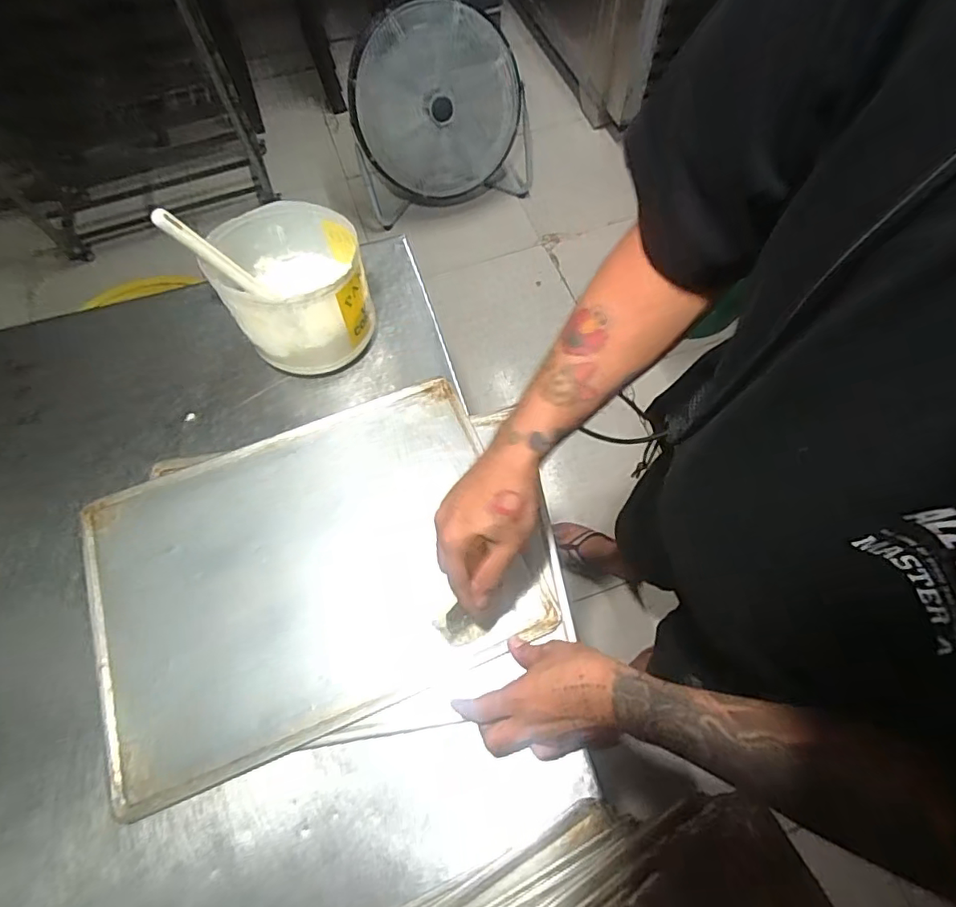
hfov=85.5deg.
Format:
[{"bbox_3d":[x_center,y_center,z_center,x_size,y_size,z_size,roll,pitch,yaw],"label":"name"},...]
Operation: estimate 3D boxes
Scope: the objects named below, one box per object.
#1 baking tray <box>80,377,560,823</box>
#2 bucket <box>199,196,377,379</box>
[{"bbox_3d":[-0.186,0.122,0.575,0.452,0.028,0.329,-21,66,-8],"label":"baking tray"},{"bbox_3d":[-0.226,-0.205,0.650,0.164,0.132,0.165,-1,65,1],"label":"bucket"}]

